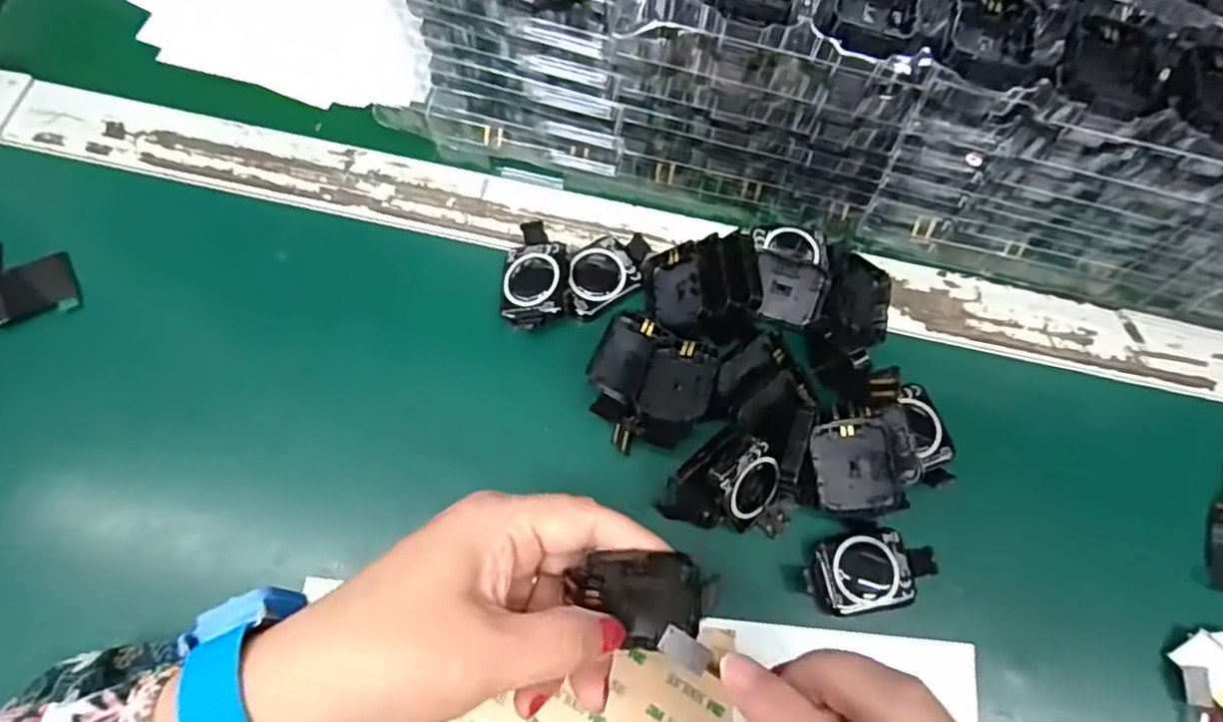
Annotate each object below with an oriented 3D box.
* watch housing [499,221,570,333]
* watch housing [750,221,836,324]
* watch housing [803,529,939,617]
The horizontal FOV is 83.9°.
[{"bbox_3d":[-0.036,-0.038,0.328,0.031,0.020,0.054,4,70,0],"label":"watch housing"},{"bbox_3d":[0.087,-0.045,0.335,0.040,0.012,0.048,17,70,4],"label":"watch housing"},{"bbox_3d":[0.109,0.089,0.291,0.053,0.009,0.032,-12,71,-6],"label":"watch housing"}]

